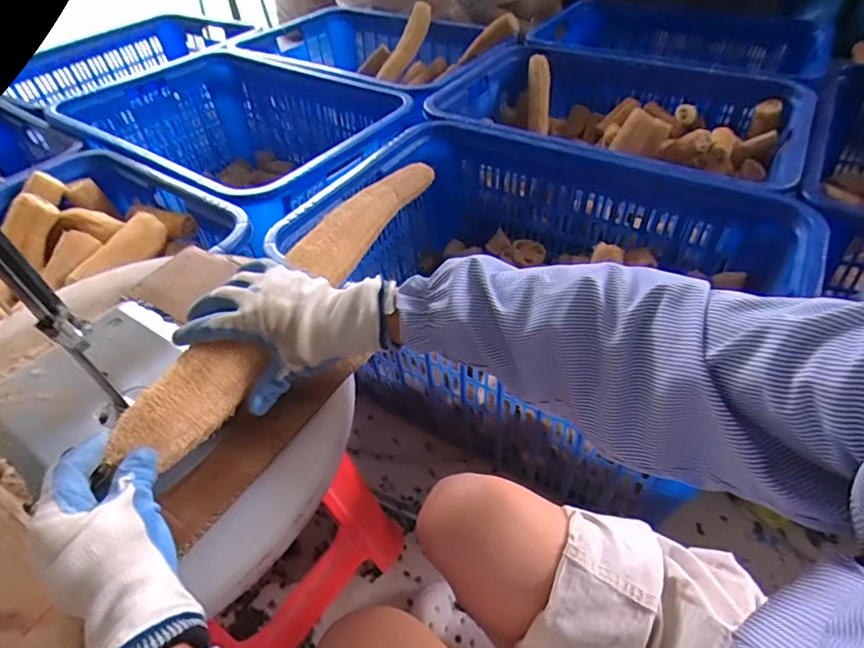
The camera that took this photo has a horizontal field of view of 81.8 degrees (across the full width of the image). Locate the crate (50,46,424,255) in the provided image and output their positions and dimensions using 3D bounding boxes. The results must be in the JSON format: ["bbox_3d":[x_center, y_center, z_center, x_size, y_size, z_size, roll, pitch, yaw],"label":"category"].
[{"bbox_3d":[-0.525,-0.462,1.401,0.937,0.332,0.629,26,53,27],"label":"crate"}]

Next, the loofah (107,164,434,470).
[{"bbox_3d":[-0.127,-0.056,0.538,0.062,0.052,0.497,16,48,19],"label":"loofah"}]

